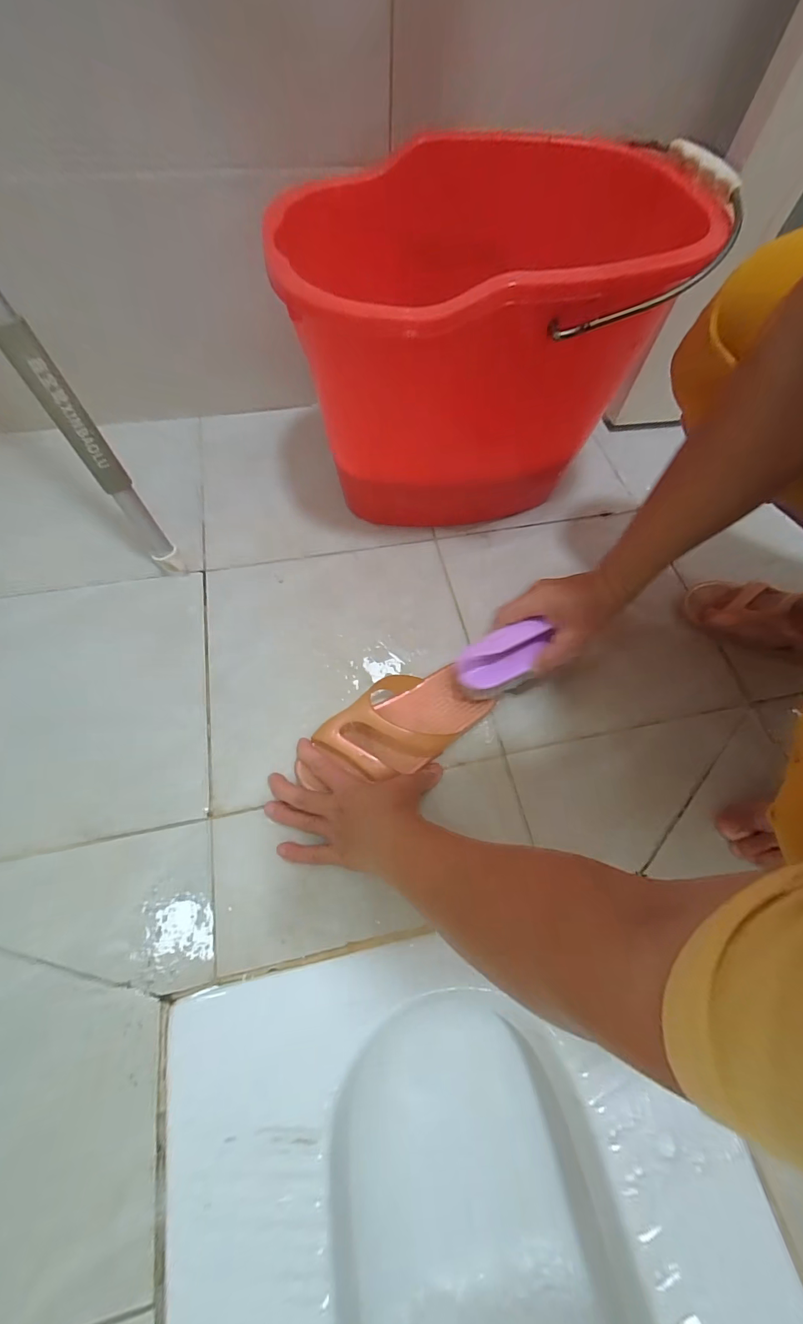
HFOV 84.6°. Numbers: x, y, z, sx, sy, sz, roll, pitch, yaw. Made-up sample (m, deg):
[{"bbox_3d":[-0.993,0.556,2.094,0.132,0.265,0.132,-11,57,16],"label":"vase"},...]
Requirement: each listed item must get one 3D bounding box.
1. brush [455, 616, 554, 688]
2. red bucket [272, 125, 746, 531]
[{"bbox_3d":[0.103,-0.009,0.453,0.094,0.040,0.049,-26,102,12],"label":"brush"},{"bbox_3d":[0.084,-0.355,0.539,0.375,0.308,0.375,1,63,-1],"label":"red bucket"}]

